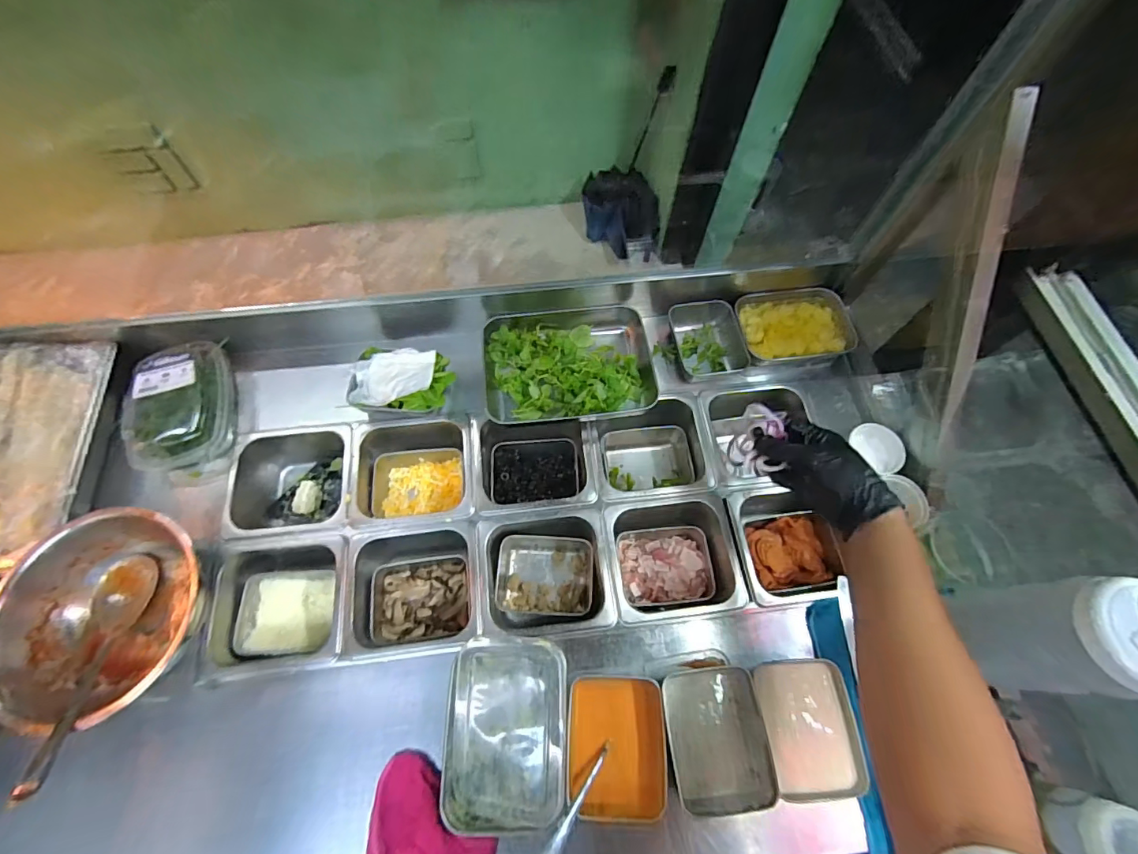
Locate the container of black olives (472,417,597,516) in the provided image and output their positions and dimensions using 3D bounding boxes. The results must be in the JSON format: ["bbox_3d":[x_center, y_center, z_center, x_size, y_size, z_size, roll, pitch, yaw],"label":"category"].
[{"bbox_3d":[-0.053,0.066,0.749,0.173,0.099,0.146,-5,66,-3],"label":"container of black olives"}]

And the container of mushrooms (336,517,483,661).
[{"bbox_3d":[-0.207,0.226,0.673,0.175,0.081,0.161,-6,66,-3],"label":"container of mushrooms"}]

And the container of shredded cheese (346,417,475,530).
[{"bbox_3d":[-0.228,0.077,0.742,0.173,0.100,0.156,-5,66,-3],"label":"container of shredded cheese"}]

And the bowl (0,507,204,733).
[{"bbox_3d":[-0.564,0.224,0.585,0.235,0.106,0.225,0,66,-1],"label":"bowl"}]

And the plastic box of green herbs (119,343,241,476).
[{"bbox_3d":[-0.565,-0.034,0.707,0.138,0.054,0.181,-12,67,-6],"label":"plastic box of green herbs"}]

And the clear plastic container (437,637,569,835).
[{"bbox_3d":[-0.071,0.338,0.539,0.133,0.050,0.185,1,66,0],"label":"clear plastic container"}]

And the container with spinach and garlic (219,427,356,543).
[{"bbox_3d":[-0.405,0.085,0.750,0.169,0.123,0.178,-6,66,-4],"label":"container with spinach and garlic"}]

